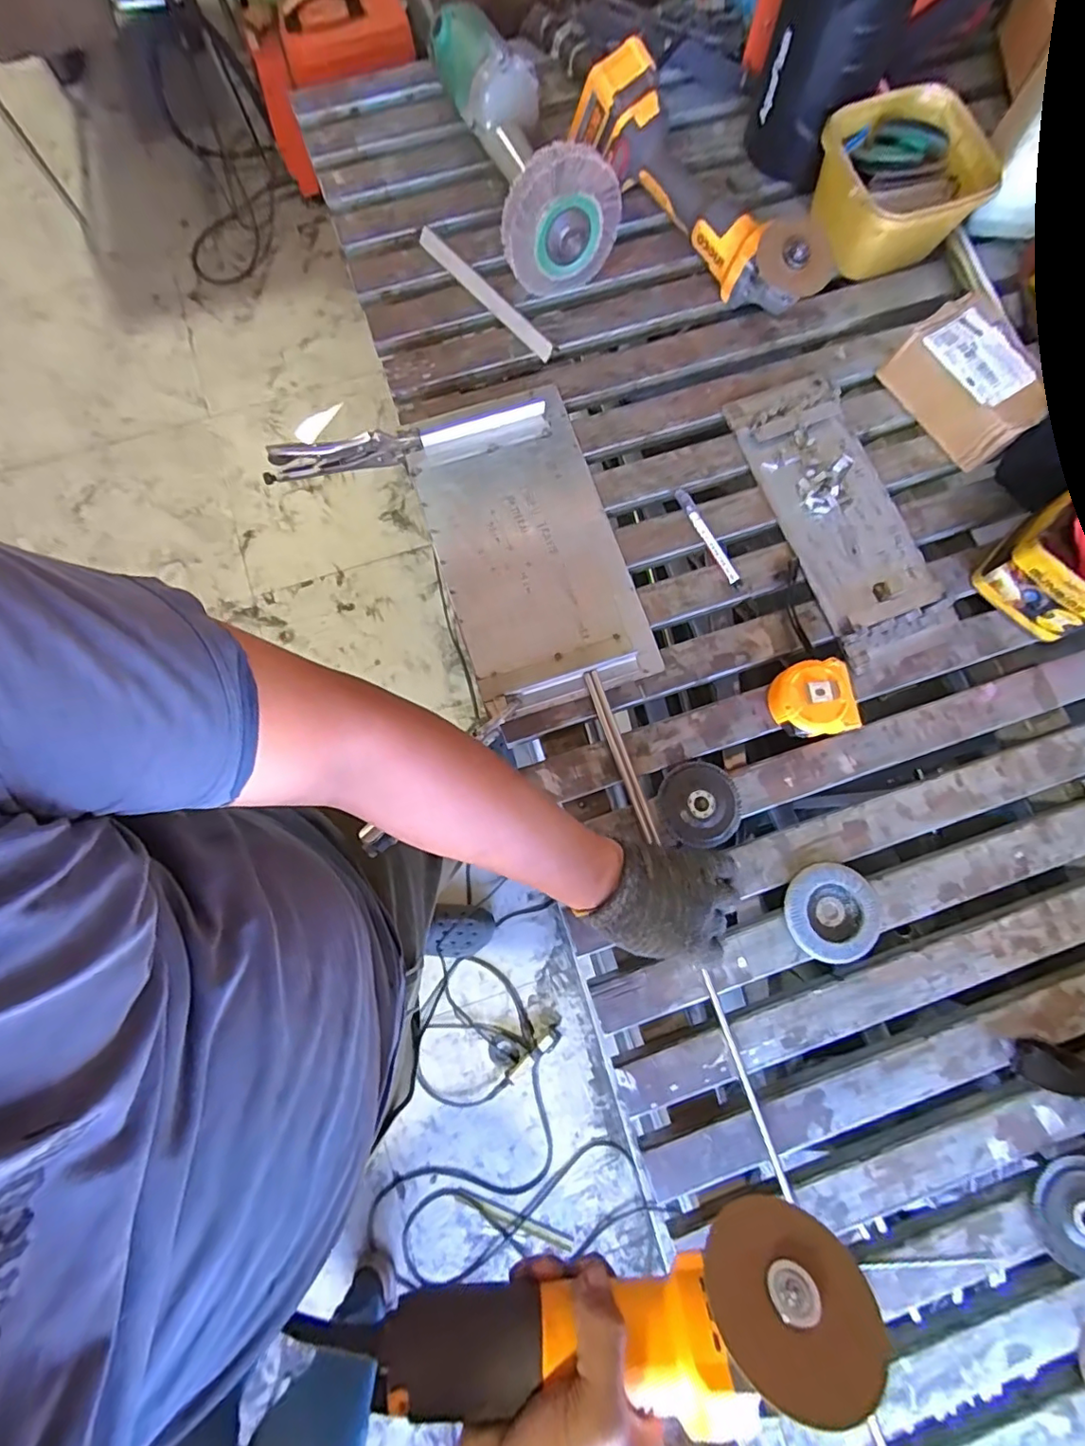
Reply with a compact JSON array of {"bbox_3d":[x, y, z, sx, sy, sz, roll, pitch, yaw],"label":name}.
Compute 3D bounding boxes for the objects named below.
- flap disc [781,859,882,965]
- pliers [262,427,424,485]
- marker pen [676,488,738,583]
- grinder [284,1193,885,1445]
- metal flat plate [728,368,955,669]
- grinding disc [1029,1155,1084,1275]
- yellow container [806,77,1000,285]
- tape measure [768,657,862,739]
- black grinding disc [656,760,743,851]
[{"bbox_3d":[0.292,0.190,0.551,0.092,0.013,0.091,0,80,0],"label":"flap disc"},{"bbox_3d":[-0.228,-0.306,0.626,0.177,0.064,0.027,-22,81,-3],"label":"pliers"},{"bbox_3d":[0.189,-0.214,0.626,0.017,0.007,0.124,-27,80,-3],"label":"marker pen"},{"bbox_3d":[0.042,0.366,0.313,0.298,0.070,0.085,-6,80,-3],"label":"grinder"},{"bbox_3d":[0.339,-0.240,0.628,0.129,0.018,0.345,-22,81,-3],"label":"metal flat plate"},{"bbox_3d":[0.497,0.452,0.504,0.092,0.016,0.085,0,80,0],"label":"grinding disc"},{"bbox_3d":[0.404,-0.629,0.655,0.216,0.096,0.163,-12,80,-2],"label":"yellow container"},{"bbox_3d":[0.282,-0.025,0.576,0.083,0.042,0.081,-6,80,-1],"label":"tape measure"},{"bbox_3d":[0.165,0.085,0.577,0.083,0.008,0.084,0,80,0],"label":"black grinding disc"}]

